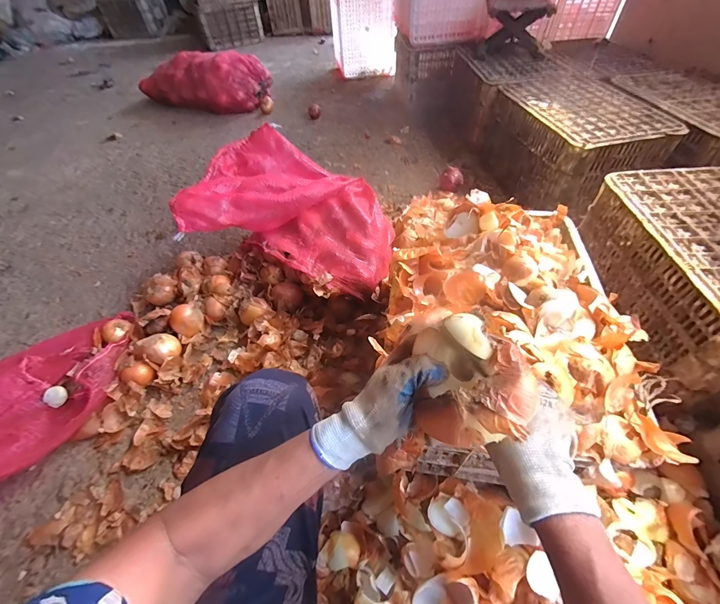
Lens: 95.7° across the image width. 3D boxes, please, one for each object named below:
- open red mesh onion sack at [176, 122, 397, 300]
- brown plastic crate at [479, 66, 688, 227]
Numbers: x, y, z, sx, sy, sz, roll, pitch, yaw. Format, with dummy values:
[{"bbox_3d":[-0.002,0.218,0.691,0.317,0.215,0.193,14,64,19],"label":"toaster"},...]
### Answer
[{"bbox_3d":[-0.171,-0.260,0.909,0.519,0.196,0.390,12,53,13],"label":"open red mesh onion sack"},{"bbox_3d":[0.722,-0.583,1.192,0.345,0.288,0.584,-7,51,-1],"label":"brown plastic crate"}]

